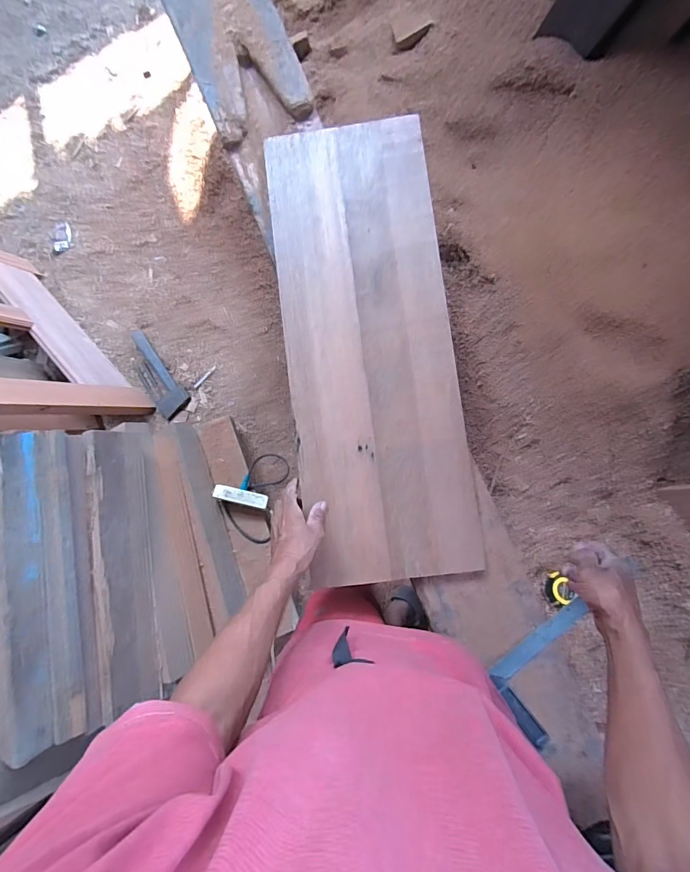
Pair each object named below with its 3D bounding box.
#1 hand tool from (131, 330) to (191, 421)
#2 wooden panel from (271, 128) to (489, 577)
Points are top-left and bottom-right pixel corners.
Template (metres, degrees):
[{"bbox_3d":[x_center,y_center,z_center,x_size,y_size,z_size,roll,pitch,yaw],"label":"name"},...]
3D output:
[{"bbox_3d":[-0.675,-0.217,1.462,0.111,0.023,0.345,-40,81,2],"label":"hand tool"},{"bbox_3d":[0.039,-0.155,0.691,0.270,0.019,0.765,-8,85,6],"label":"wooden panel"}]

